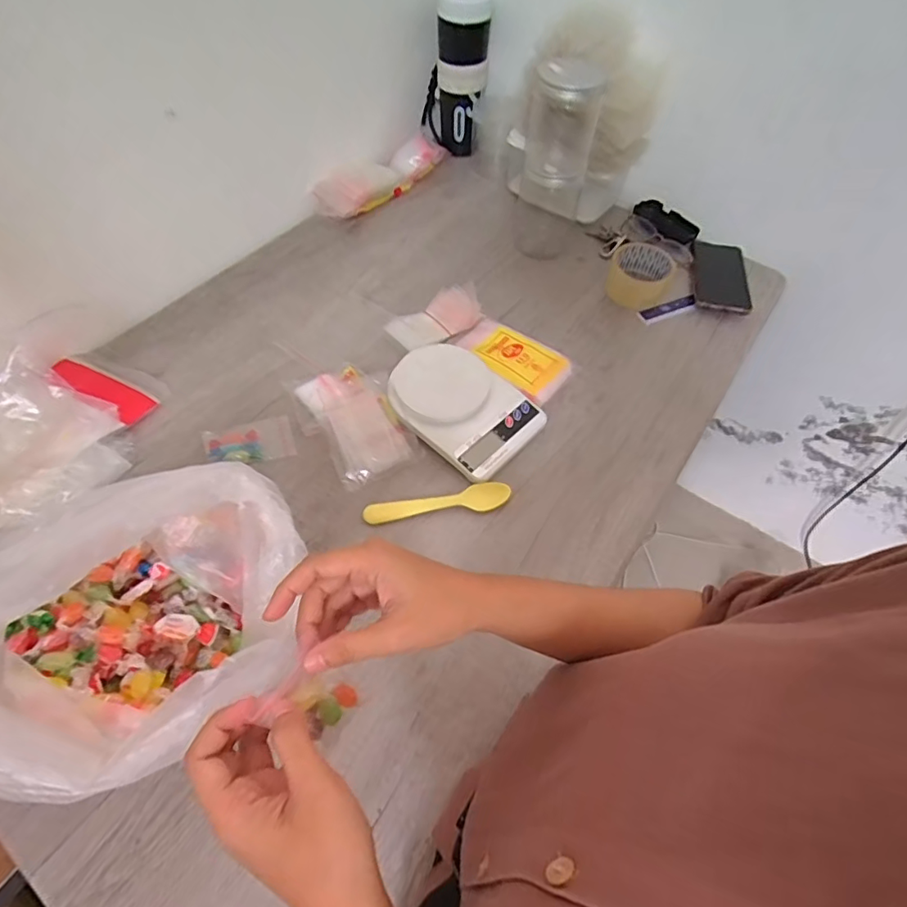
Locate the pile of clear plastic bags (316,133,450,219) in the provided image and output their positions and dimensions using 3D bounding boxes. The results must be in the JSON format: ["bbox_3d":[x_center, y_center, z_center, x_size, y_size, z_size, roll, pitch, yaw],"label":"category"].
[{"bbox_3d":[-0.115,-0.464,0.863,0.066,0.052,0.256,37,63,20],"label":"pile of clear plastic bags"}]

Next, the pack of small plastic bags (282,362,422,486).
[{"bbox_3d":[-0.123,-0.046,0.599,0.096,0.026,0.179,-30,63,-20],"label":"pack of small plastic bags"}]

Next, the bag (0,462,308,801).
[{"bbox_3d":[-0.205,0.122,0.372,0.223,0.184,0.164,-38,66,-24],"label":"bag"}]

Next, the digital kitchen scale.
[{"bbox_3d":[0.010,-0.059,0.598,0.171,0.031,0.127,36,62,20],"label":"digital kitchen scale"}]

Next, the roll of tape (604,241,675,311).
[{"bbox_3d":[0.269,-0.258,0.737,0.086,0.054,0.086,18,58,9],"label":"roll of tape"}]

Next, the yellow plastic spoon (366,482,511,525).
[{"bbox_3d":[-0.016,0.052,0.546,0.155,0.012,0.029,-6,57,-6],"label":"yellow plastic spoon"}]

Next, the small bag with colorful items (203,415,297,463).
[{"bbox_3d":[-0.235,-0.016,0.589,0.095,0.014,0.059,-14,58,-12],"label":"small bag with colorful items"}]

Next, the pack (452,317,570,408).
[{"bbox_3d":[0.077,-0.127,0.659,0.142,0.016,0.084,35,62,19],"label":"pack"}]

